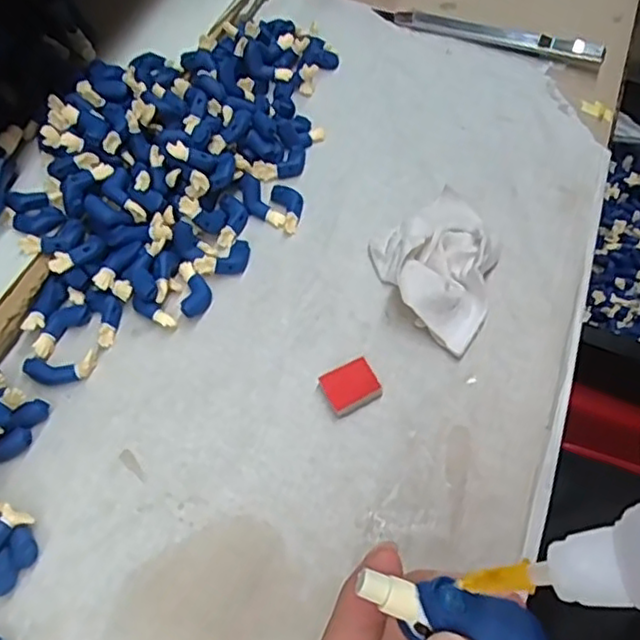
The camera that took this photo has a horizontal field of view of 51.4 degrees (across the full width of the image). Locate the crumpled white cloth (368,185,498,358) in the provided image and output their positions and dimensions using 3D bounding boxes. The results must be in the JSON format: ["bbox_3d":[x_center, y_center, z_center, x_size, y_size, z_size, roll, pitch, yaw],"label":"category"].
[{"bbox_3d":[0.053,-0.030,0.306,0.055,0.016,0.082,18,60,9],"label":"crumpled white cloth"}]

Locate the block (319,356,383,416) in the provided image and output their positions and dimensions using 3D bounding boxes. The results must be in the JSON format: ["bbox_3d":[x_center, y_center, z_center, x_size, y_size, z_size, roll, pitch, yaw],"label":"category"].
[{"bbox_3d":[0.013,0.028,0.277,0.021,0.006,0.019,-26,63,-16],"label":"block"}]

